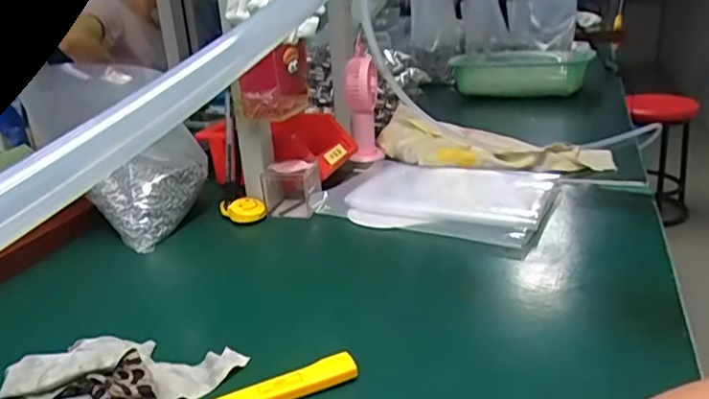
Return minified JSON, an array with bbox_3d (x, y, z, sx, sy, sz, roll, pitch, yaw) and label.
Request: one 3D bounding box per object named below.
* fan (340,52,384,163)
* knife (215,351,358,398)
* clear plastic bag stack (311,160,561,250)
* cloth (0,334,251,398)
[{"bbox_3d":[0.010,-0.137,0.869,0.052,0.147,0.061,-5,21,-2],"label":"fan"},{"bbox_3d":[-0.058,0.132,0.382,0.125,0.013,0.021,-13,23,-21],"label":"knife"},{"bbox_3d":[0.089,-0.011,0.694,0.292,0.025,0.187,12,26,35],"label":"clear plastic bag stack"},{"bbox_3d":[-0.166,0.118,0.408,0.153,0.035,0.071,0,22,12],"label":"cloth"}]

